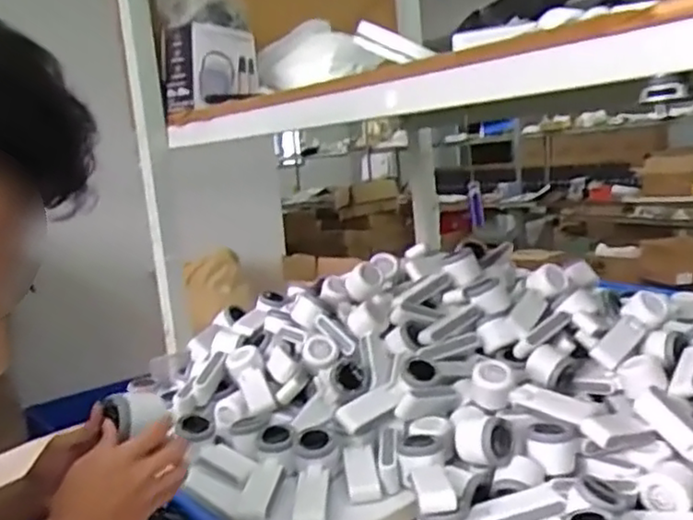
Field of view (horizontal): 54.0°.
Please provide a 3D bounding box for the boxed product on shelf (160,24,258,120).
[{"bbox_3d":[-0.249,-0.349,1.250,0.086,0.141,0.145,3,11,43],"label":"boxed product on shelf"}]

